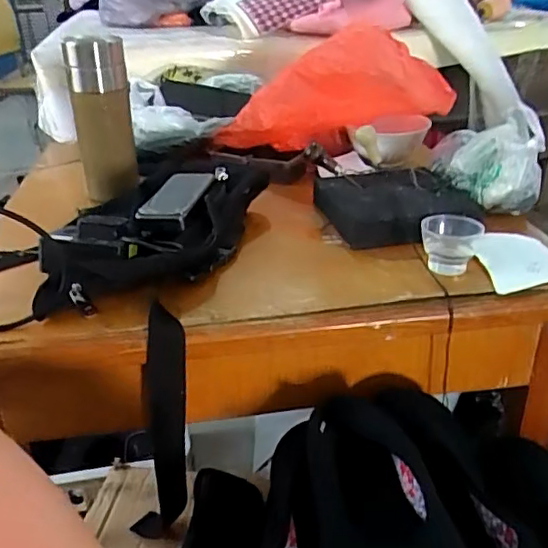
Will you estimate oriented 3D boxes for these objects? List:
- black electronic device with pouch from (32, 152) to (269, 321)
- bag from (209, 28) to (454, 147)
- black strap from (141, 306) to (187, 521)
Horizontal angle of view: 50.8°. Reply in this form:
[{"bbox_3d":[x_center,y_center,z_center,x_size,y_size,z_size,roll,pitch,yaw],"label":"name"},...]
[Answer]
[{"bbox_3d":[-0.112,-0.046,0.590,0.162,0.060,0.276,4,29,9],"label":"black electronic device with pouch"},{"bbox_3d":[0.064,-0.243,0.778,0.321,0.126,0.110,-11,25,21],"label":"bag"},{"bbox_3d":[-0.098,0.142,0.533,0.036,0.245,0.017,3,31,-3],"label":"black strap"}]

